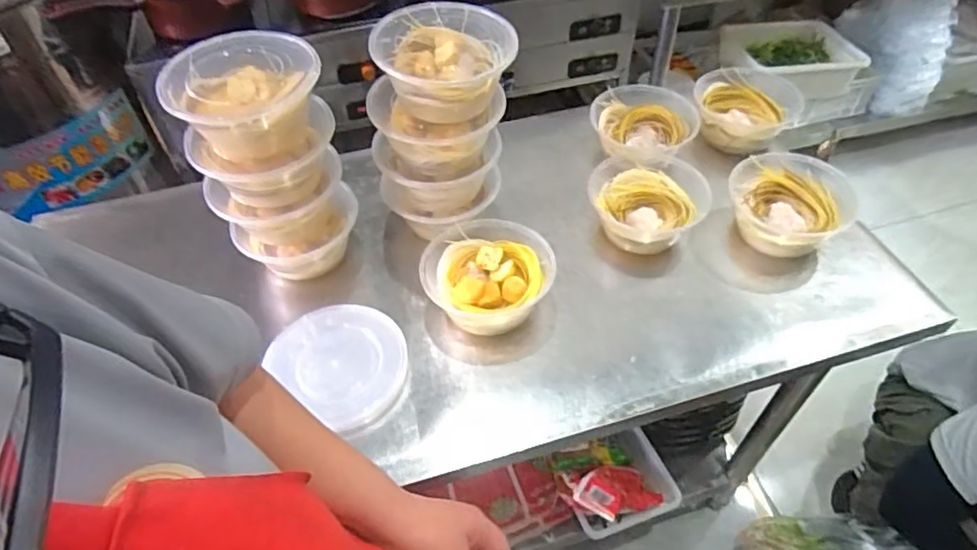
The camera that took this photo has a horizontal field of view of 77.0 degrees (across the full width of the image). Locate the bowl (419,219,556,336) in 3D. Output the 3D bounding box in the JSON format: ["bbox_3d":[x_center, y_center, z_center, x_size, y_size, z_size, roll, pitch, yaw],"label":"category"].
[{"bbox_3d":[0.000,0.008,0.811,0.162,0.078,0.151,-1,50,2],"label":"bowl"}]

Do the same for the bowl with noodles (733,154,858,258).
[{"bbox_3d":[0.440,-0.107,0.895,0.167,0.065,0.166,-1,50,2],"label":"bowl with noodles"}]

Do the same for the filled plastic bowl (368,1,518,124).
[{"bbox_3d":[-0.050,-0.259,0.744,0.156,0.074,0.147,-1,50,2],"label":"filled plastic bowl"}]

